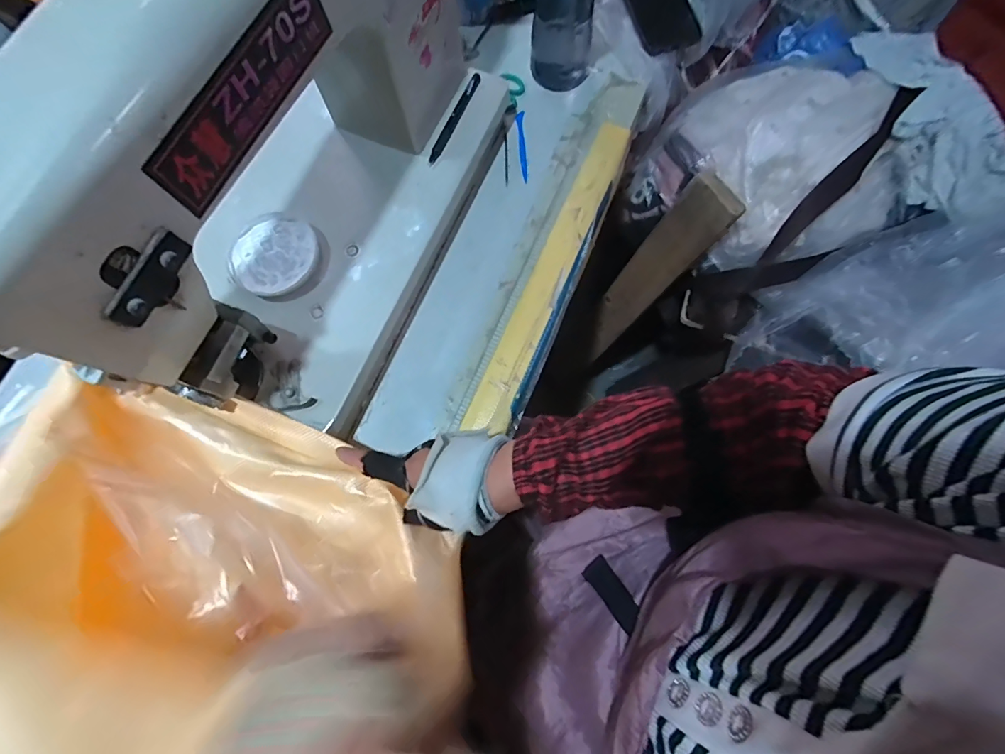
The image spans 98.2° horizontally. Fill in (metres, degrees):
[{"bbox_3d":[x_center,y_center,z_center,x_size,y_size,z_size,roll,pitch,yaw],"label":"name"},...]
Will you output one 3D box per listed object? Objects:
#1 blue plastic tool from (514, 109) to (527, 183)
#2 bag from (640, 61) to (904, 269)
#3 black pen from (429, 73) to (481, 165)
[{"bbox_3d":[0.024,-0.287,0.538,0.010,0.004,0.099,-2,75,0],"label":"blue plastic tool"},{"bbox_3d":[0.361,-0.294,0.589,0.250,0.117,0.285,-24,76,-5],"label":"bag"},{"bbox_3d":[-0.053,-0.287,0.483,0.011,0.007,0.124,23,77,7],"label":"black pen"}]

